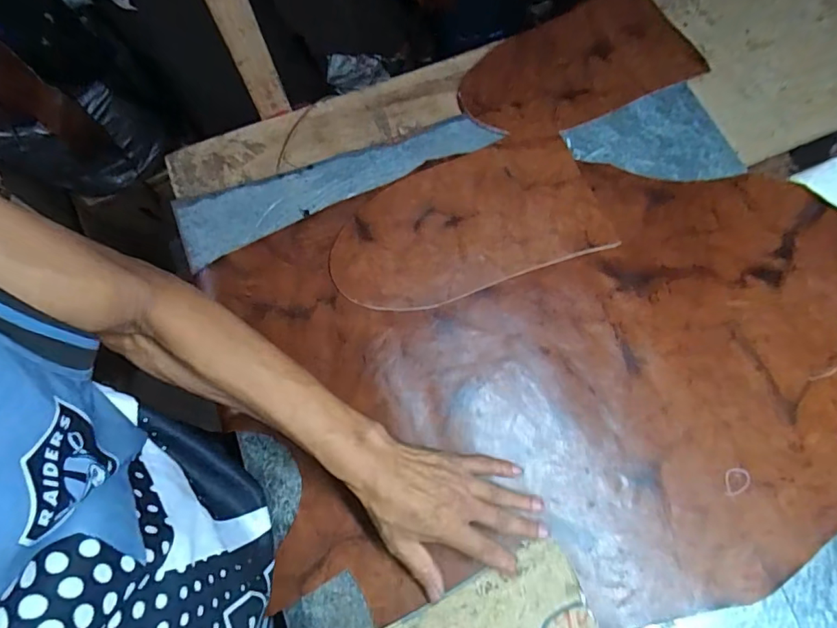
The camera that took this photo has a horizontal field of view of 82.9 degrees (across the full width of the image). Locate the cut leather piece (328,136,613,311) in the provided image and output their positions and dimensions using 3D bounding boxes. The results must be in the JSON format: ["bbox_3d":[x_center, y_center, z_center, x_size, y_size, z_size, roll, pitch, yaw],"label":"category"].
[{"bbox_3d":[0.049,-0.102,0.525,0.293,0.008,0.162,-20,77,-5],"label":"cut leather piece"}]

